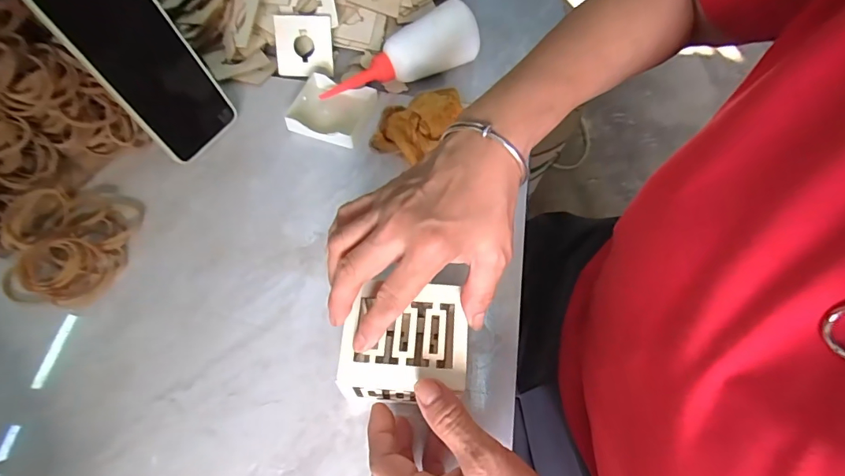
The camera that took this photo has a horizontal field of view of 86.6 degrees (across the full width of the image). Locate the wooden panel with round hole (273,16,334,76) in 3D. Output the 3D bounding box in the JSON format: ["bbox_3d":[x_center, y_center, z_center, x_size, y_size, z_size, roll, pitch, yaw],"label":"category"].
[{"bbox_3d":[-0.134,-0.217,0.505,0.062,0.062,0.007,-1,24,-3],"label":"wooden panel with round hole"}]

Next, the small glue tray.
[{"bbox_3d":[-0.098,-0.136,0.476,0.080,0.022,0.075,17,62,7],"label":"small glue tray"}]

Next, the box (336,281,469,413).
[{"bbox_3d":[-0.013,0.082,0.317,0.080,0.078,0.075,4,61,0],"label":"box"}]

